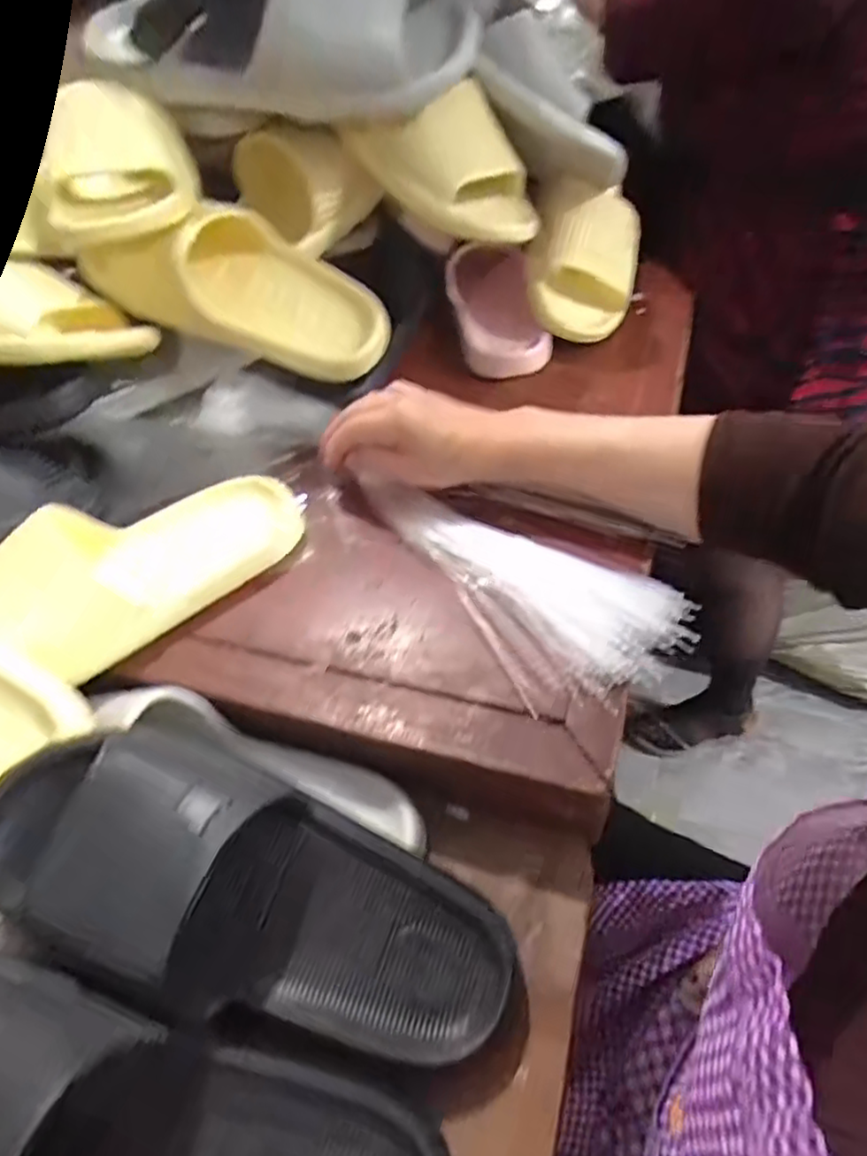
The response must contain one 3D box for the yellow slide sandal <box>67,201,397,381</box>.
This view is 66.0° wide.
[{"bbox_3d":[-0.132,-0.223,0.492,0.204,0.059,0.096,18,80,-3],"label":"yellow slide sandal"}]

